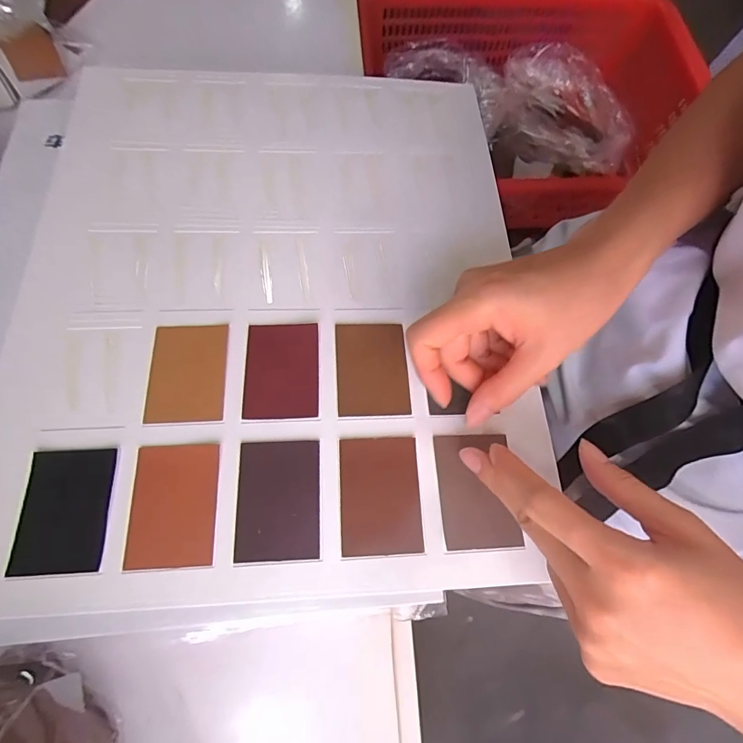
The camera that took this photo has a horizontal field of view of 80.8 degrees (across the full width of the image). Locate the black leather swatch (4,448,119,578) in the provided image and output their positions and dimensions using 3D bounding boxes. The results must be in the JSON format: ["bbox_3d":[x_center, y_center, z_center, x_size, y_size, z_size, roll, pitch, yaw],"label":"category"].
[{"bbox_3d":[-0.175,0.078,0.249,0.046,0.004,0.067,-3,68,-4],"label":"black leather swatch"}]

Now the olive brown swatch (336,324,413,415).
[{"bbox_3d":[0.000,-0.003,0.296,0.047,0.004,0.067,-2,68,-4],"label":"olive brown swatch"}]

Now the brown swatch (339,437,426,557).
[{"bbox_3d":[0.006,0.073,0.263,0.048,0.004,0.068,-2,68,-4],"label":"brown swatch"}]

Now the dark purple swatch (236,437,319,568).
[{"bbox_3d":[-0.055,0.075,0.258,0.048,0.004,0.068,-2,68,-4],"label":"dark purple swatch"}]

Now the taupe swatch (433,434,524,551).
[{"bbox_3d":[0.065,0.073,0.271,0.046,0.005,0.068,-2,68,-4],"label":"taupe swatch"}]

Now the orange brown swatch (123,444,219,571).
[{"bbox_3d":[-0.115,0.077,0.253,0.049,0.004,0.067,-2,68,-4],"label":"orange brown swatch"}]

